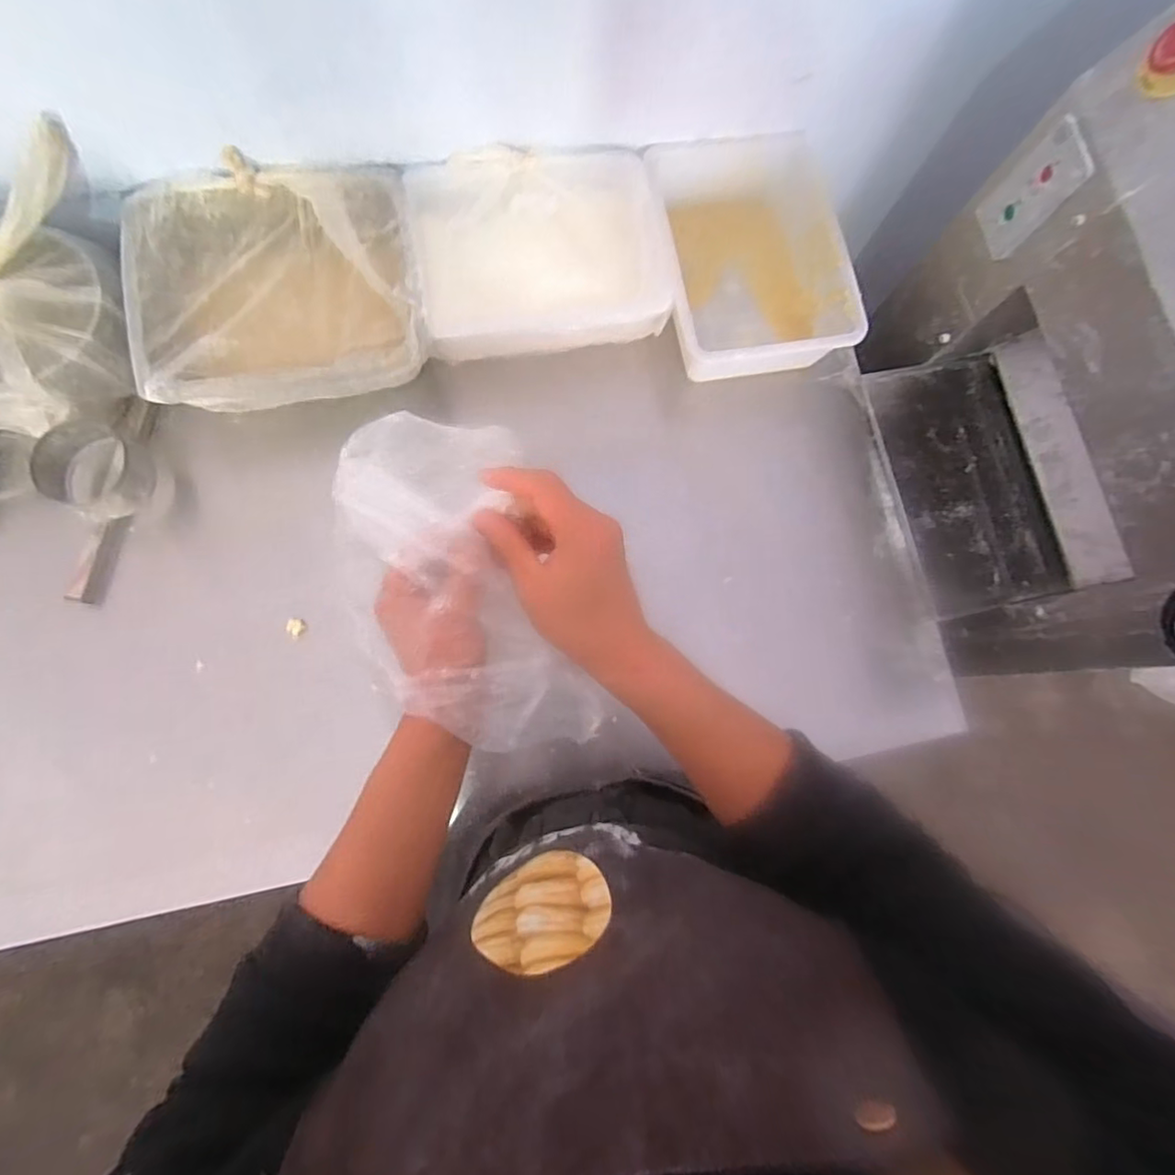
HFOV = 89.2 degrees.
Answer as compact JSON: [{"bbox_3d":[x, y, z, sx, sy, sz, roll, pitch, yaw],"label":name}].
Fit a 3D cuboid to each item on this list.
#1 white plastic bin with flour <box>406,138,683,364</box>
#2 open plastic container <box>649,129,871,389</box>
[{"bbox_3d":[-0.057,-0.420,0.759,0.310,0.082,0.226,-7,79,-5],"label":"white plastic bin with flour"},{"bbox_3d":[0.207,-0.432,0.780,0.232,0.082,0.304,-11,87,-7],"label":"open plastic container"}]

